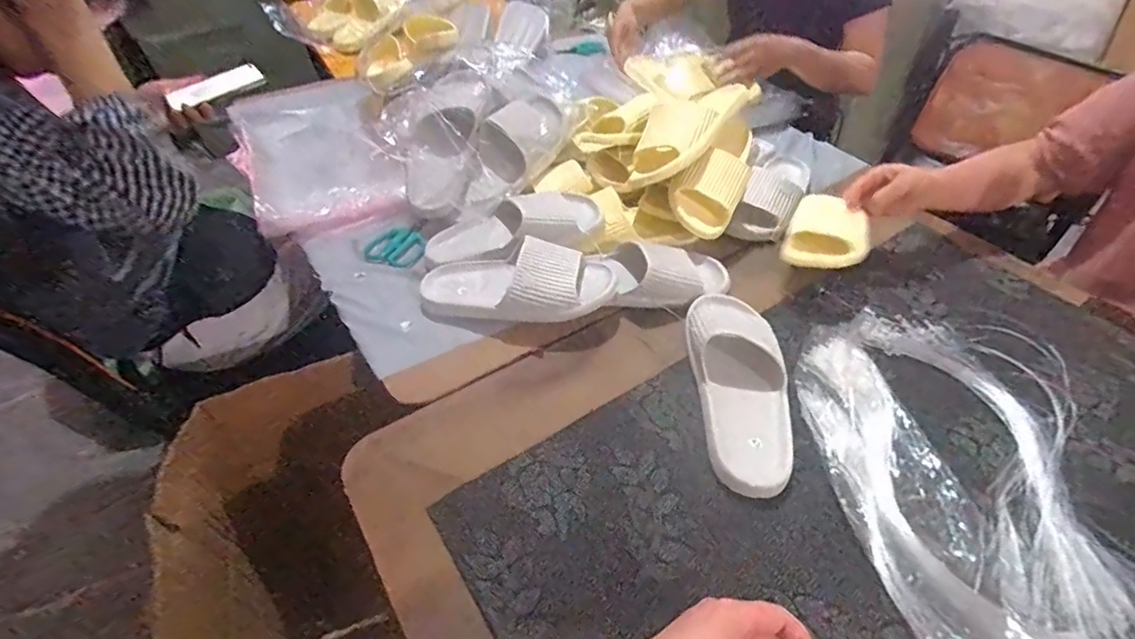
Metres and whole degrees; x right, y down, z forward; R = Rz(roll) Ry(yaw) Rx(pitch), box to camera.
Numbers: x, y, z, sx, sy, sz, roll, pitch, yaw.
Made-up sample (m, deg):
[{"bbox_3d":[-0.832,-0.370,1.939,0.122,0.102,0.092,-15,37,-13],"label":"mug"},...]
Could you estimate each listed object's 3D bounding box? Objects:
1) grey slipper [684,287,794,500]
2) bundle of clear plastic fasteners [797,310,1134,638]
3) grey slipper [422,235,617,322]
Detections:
[{"bbox_3d":[0.196,0.058,0.634,0.108,0.066,0.273,5,45,5],"label":"grey slipper"},{"bbox_3d":[0.403,0.171,0.562,0.251,0.029,0.475,-2,45,-2],"label":"bundle of clear plastic fasteners"},{"bbox_3d":[-0.068,-0.052,0.727,0.259,0.071,0.097,2,45,3],"label":"grey slipper"}]

